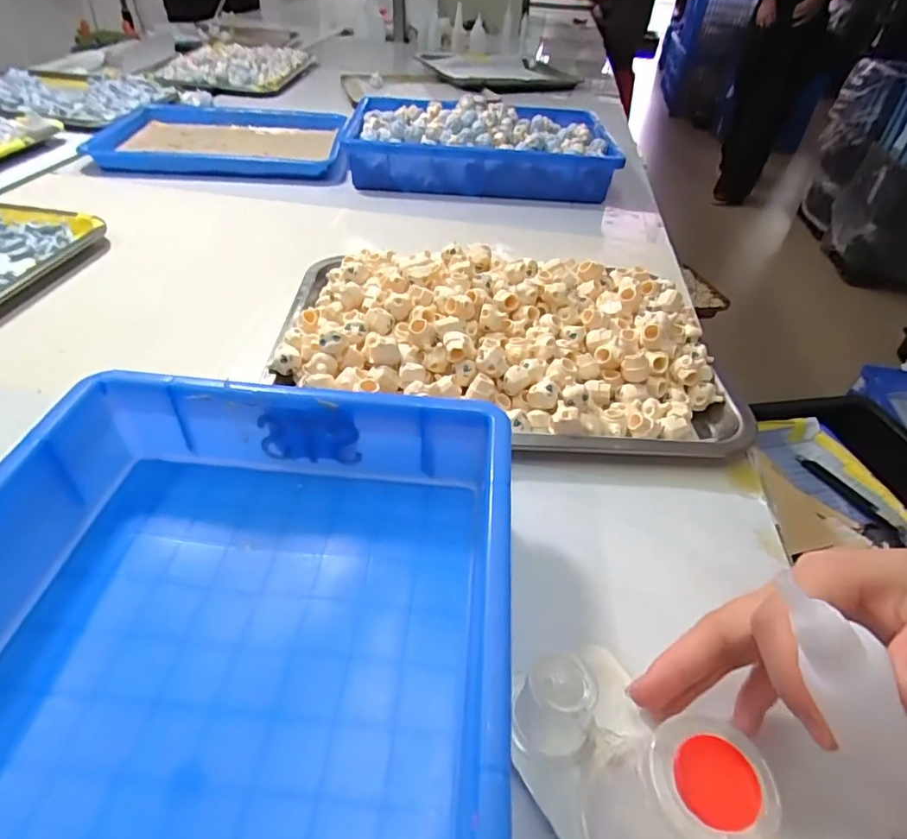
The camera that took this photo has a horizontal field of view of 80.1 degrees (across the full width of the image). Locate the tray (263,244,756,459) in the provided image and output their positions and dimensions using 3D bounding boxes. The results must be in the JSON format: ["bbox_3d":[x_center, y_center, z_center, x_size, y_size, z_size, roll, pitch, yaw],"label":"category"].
[{"bbox_3d":[0.037,-0.069,0.432,0.337,0.054,0.227,4,43,-1],"label":"tray"}]

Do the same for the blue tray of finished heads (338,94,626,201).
[{"bbox_3d":[0.037,-0.405,0.792,0.365,0.075,0.231,4,43,-1],"label":"blue tray of finished heads"}]

